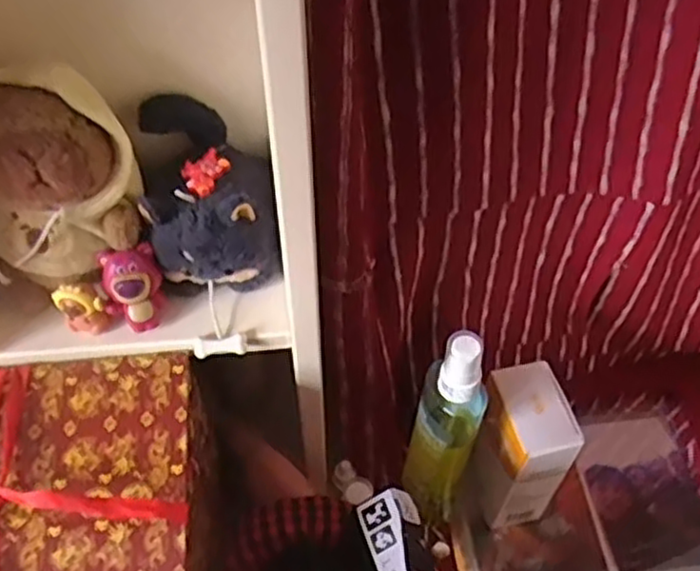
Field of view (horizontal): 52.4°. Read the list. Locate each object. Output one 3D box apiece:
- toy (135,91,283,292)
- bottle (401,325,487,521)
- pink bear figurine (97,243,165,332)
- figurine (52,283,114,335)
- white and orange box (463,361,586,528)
[{"bbox_3d":[-0.078,-0.045,0.373,0.062,0.075,0.077,-16,52,-16],"label":"toy"},{"bbox_3d":[0.059,0.092,0.448,0.039,0.202,0.031,16,50,11],"label":"bottle"},{"bbox_3d":[-0.112,0.002,0.366,0.028,0.040,0.024,-11,51,-12],"label":"pink bear figurine"},{"bbox_3d":[-0.137,0.012,0.366,0.024,0.030,0.014,-19,53,-18],"label":"figurine"},{"bbox_3d":[0.114,0.119,0.492,0.044,0.138,0.062,-14,51,-15],"label":"white and orange box"}]

